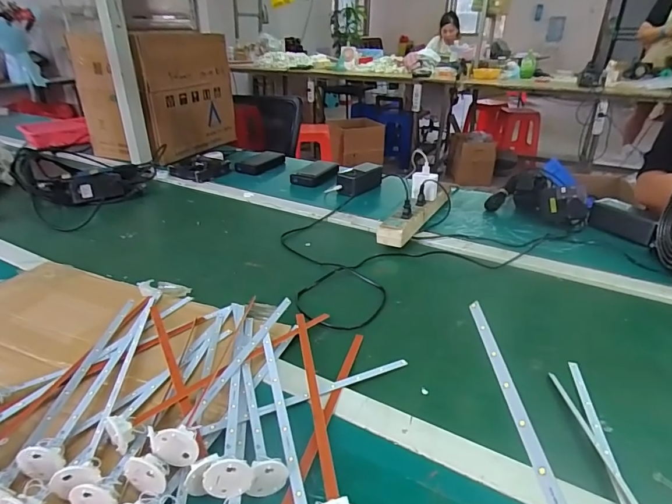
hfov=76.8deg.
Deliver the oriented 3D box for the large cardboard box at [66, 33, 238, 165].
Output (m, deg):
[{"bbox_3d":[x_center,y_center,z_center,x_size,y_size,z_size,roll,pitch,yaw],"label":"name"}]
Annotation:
[{"bbox_3d":[-0.549,-0.481,1.317,0.290,0.338,0.379,9,28,15],"label":"large cardboard box"}]

